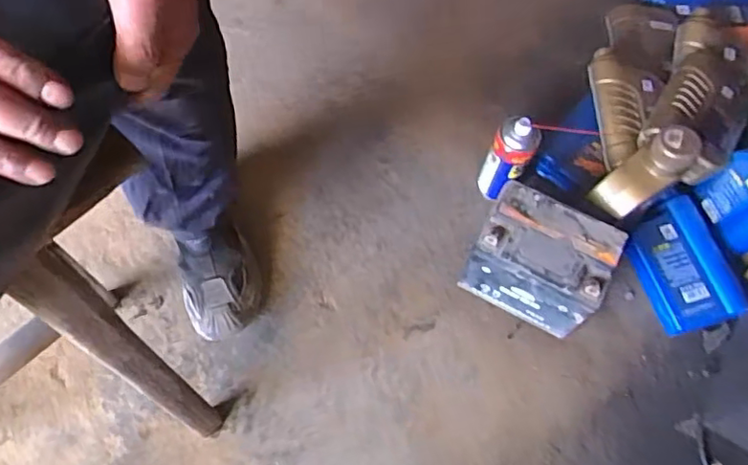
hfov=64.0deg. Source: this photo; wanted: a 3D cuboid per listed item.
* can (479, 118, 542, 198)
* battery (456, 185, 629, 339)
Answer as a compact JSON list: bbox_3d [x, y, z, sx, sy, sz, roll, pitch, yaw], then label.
[{"bbox_3d":[0.208,-0.110,0.937,0.064,0.166,0.062,1,64,-3],"label":"can"},{"bbox_3d":[0.237,0.044,0.887,0.178,0.170,0.125,26,67,8],"label":"battery"}]

